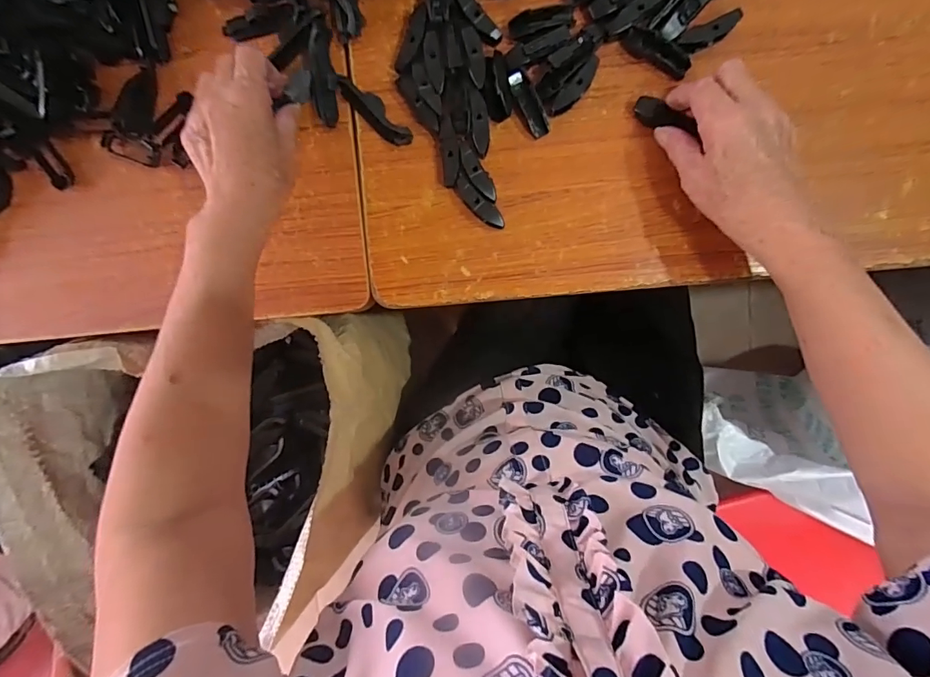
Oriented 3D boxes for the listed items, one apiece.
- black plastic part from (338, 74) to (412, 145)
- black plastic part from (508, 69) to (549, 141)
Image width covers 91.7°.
[{"bbox_3d":[-0.074,-0.186,0.369,0.019,0.012,0.074,-45,93,7],"label":"black plastic part"},{"bbox_3d":[0.050,-0.190,0.363,0.017,0.012,0.055,-29,95,5],"label":"black plastic part"}]

